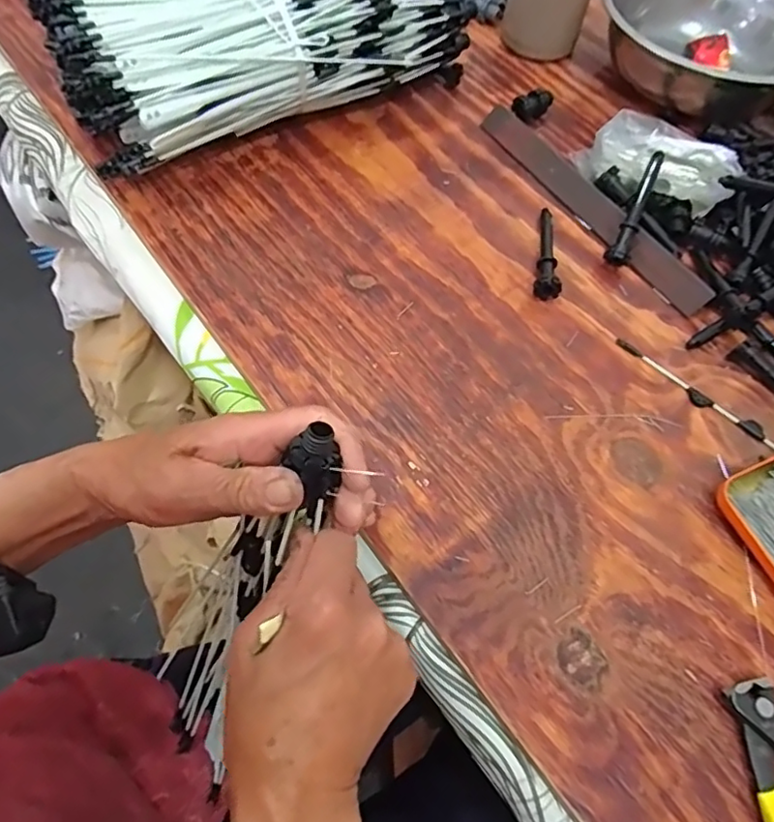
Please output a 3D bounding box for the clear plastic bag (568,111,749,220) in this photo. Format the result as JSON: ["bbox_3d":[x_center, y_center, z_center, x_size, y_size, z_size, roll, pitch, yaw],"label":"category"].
[{"bbox_3d":[0.229,-0.210,0.502,0.129,0.040,0.074,40,66,17],"label":"clear plastic bag"}]

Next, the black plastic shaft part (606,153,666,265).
[{"bbox_3d":[0.200,-0.162,0.468,0.017,0.015,0.093,23,89,10],"label":"black plastic shaft part"}]

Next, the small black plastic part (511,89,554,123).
[{"bbox_3d":[0.139,-0.289,0.551,0.041,0.017,0.017,-20,65,-14],"label":"small black plastic part"}]

